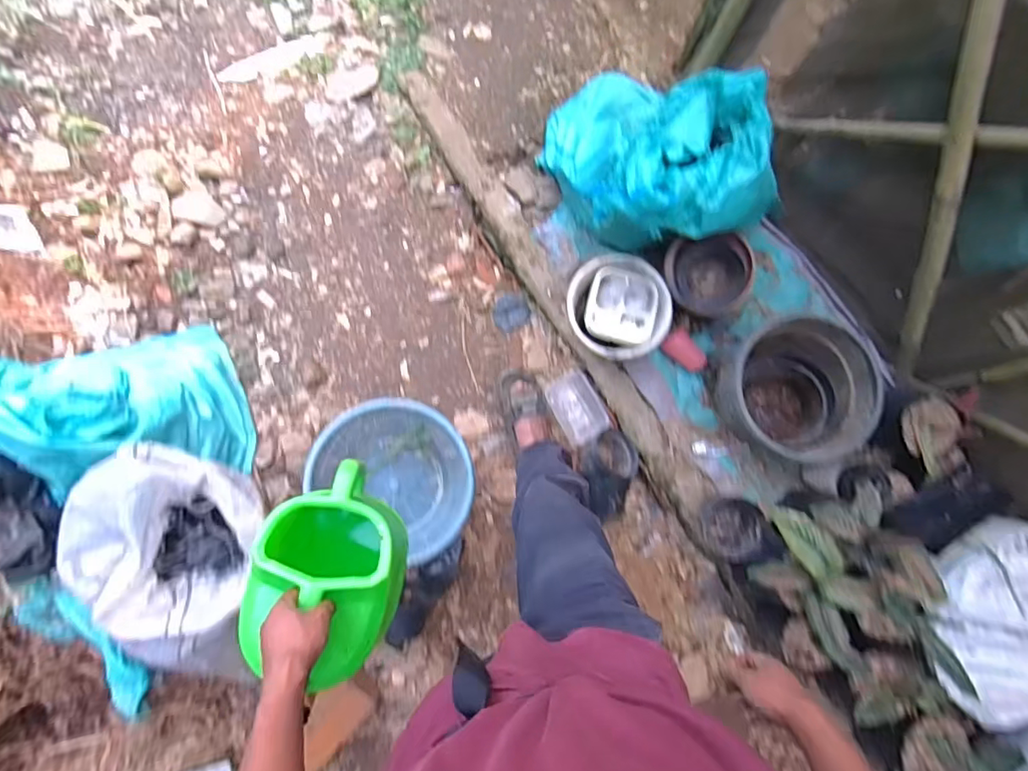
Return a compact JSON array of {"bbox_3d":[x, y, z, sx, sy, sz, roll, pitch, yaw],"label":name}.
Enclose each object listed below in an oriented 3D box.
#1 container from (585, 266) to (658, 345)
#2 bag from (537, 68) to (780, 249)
[{"bbox_3d":[0.265,-0.195,1.347,0.170,0.041,0.172,9,80,-2],"label":"container"},{"bbox_3d":[0.334,-0.550,1.317,0.412,0.408,0.462,-13,81,-5],"label":"bag"}]

